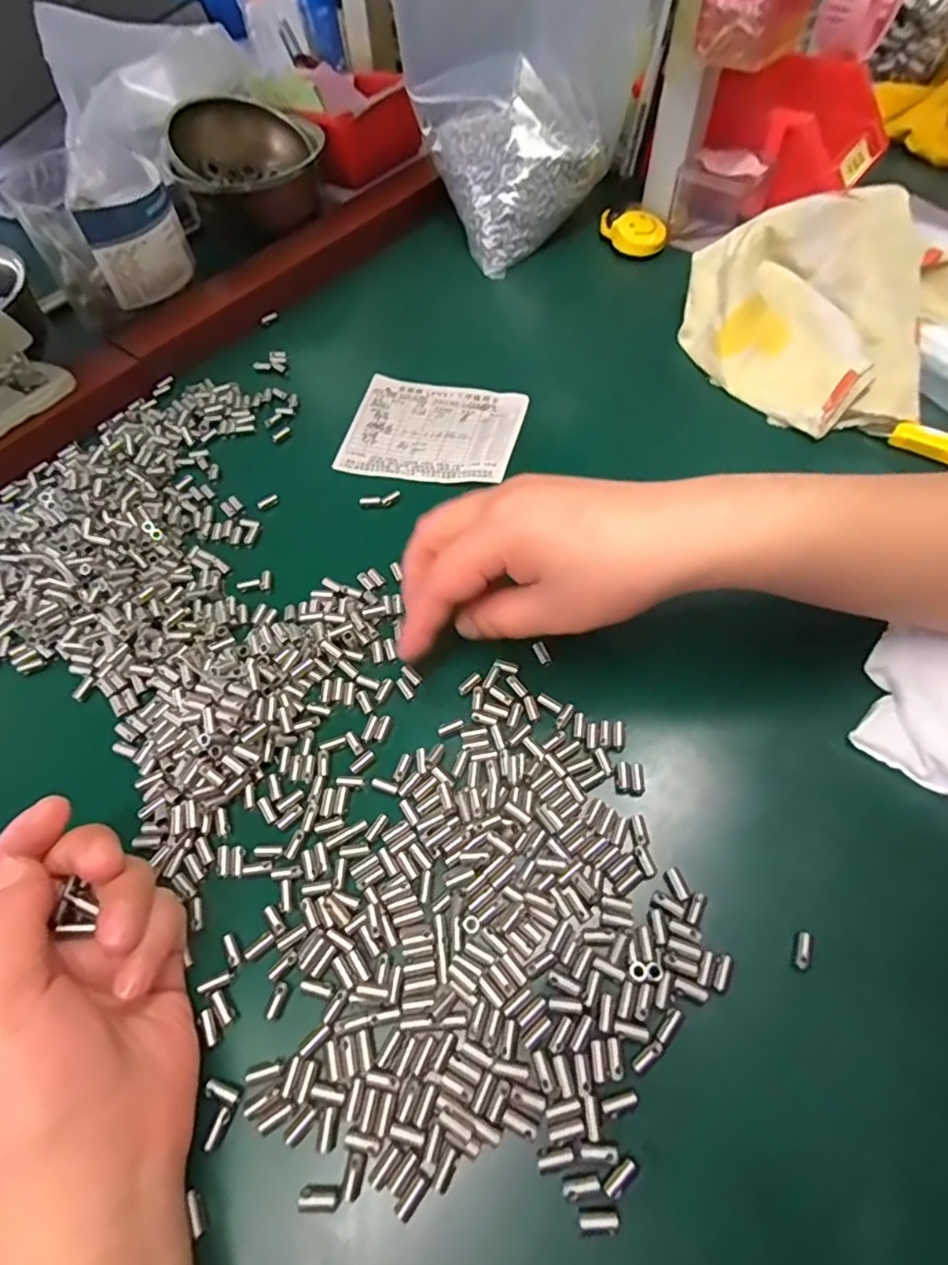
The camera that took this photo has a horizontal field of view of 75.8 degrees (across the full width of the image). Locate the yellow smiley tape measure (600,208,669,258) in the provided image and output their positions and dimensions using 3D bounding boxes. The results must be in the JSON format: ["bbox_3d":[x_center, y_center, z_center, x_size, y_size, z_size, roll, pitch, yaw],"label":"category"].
[{"bbox_3d":[0.131,-0.328,0.498,0.055,0.017,0.041,11,60,8],"label":"yellow smiley tape measure"}]

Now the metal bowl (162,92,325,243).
[{"bbox_3d":[-0.187,-0.396,0.505,0.116,0.063,0.123,-1,66,1],"label":"metal bowl"}]

